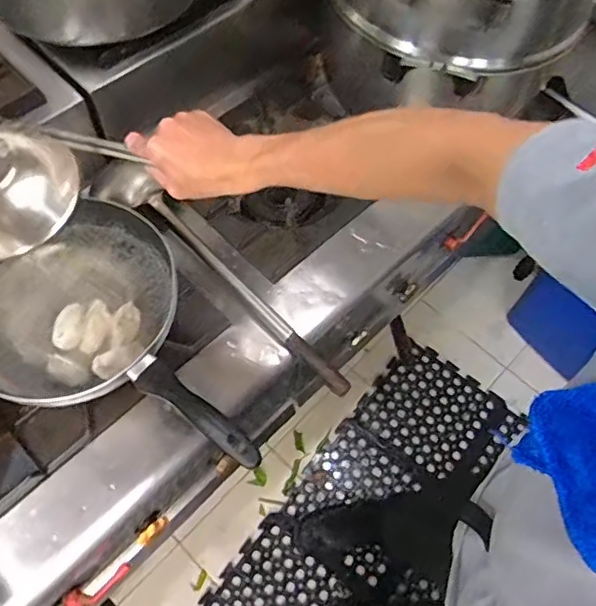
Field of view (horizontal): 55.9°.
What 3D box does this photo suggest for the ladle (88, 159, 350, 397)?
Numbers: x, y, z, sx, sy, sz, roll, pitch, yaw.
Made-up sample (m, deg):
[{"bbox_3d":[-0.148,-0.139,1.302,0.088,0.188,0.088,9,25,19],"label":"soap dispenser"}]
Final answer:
[{"bbox_3d":[-0.105,-0.043,0.801,0.473,0.093,0.071,37,67,16],"label":"ladle"}]

